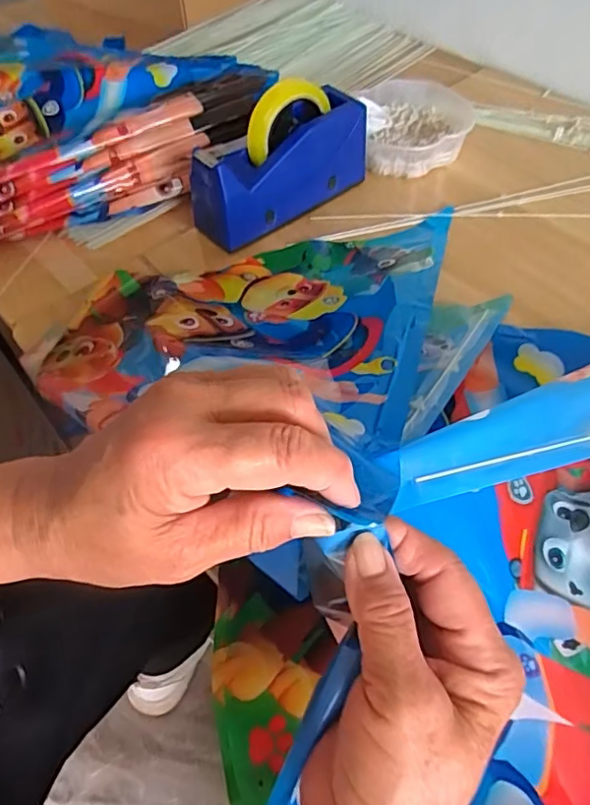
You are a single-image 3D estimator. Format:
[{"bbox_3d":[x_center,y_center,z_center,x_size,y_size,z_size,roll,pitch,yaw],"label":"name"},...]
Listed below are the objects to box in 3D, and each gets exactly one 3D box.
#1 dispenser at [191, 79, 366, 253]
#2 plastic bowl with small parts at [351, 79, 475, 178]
[{"bbox_3d":[-0.017,-0.260,0.606,0.195,0.128,0.075,-39,63,-23],"label":"dispenser"},{"bbox_3d":[0.154,-0.349,0.711,0.157,0.047,0.170,0,55,1],"label":"plastic bowl with small parts"}]

